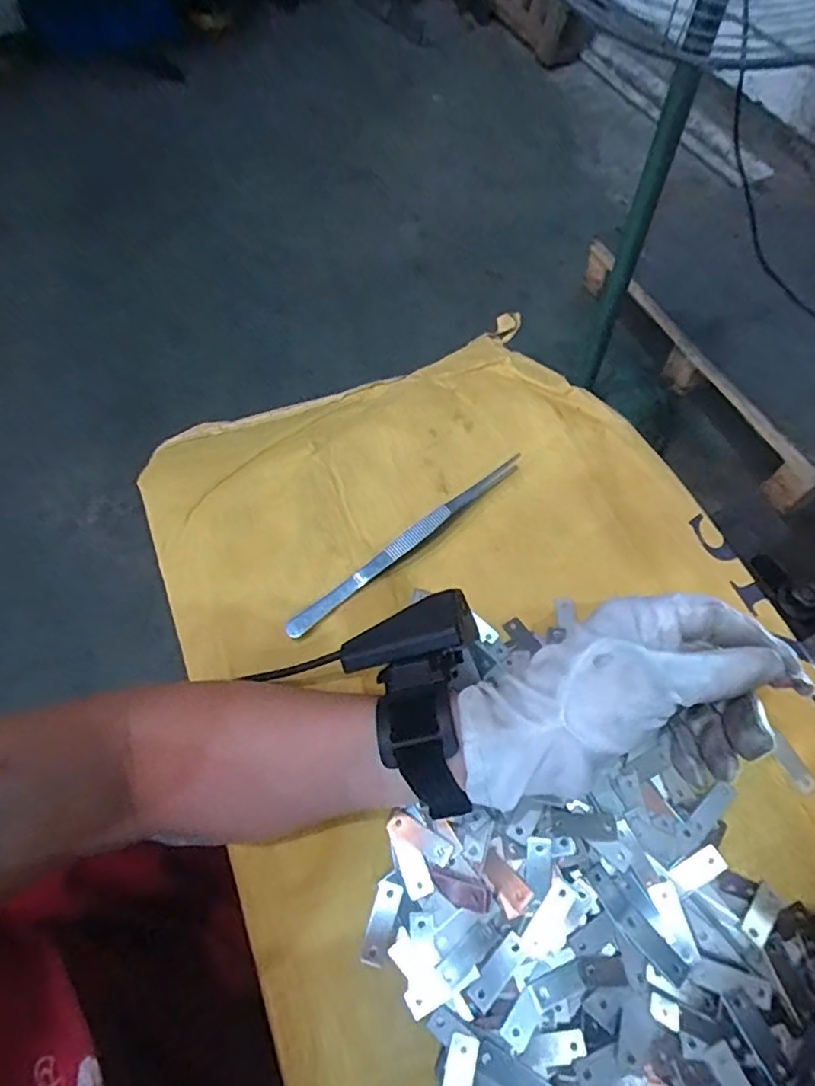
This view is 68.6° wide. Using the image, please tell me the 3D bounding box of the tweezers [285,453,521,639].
[{"bbox_3d":[0.001,0.000,0.386,0.186,0.012,0.013,-34,66,-16],"label":"tweezers"}]

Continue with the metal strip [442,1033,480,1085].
[{"bbox_3d":[0.023,0.243,0.267,0.013,0.004,0.036,12,63,7],"label":"metal strip"}]

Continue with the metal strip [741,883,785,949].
[{"bbox_3d":[0.176,0.184,0.296,0.029,0.004,0.013,-35,66,-31],"label":"metal strip"}]

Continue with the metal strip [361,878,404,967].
[{"bbox_3d":[-0.012,0.187,0.294,0.010,0.004,0.036,17,63,10],"label":"metal strip"}]

